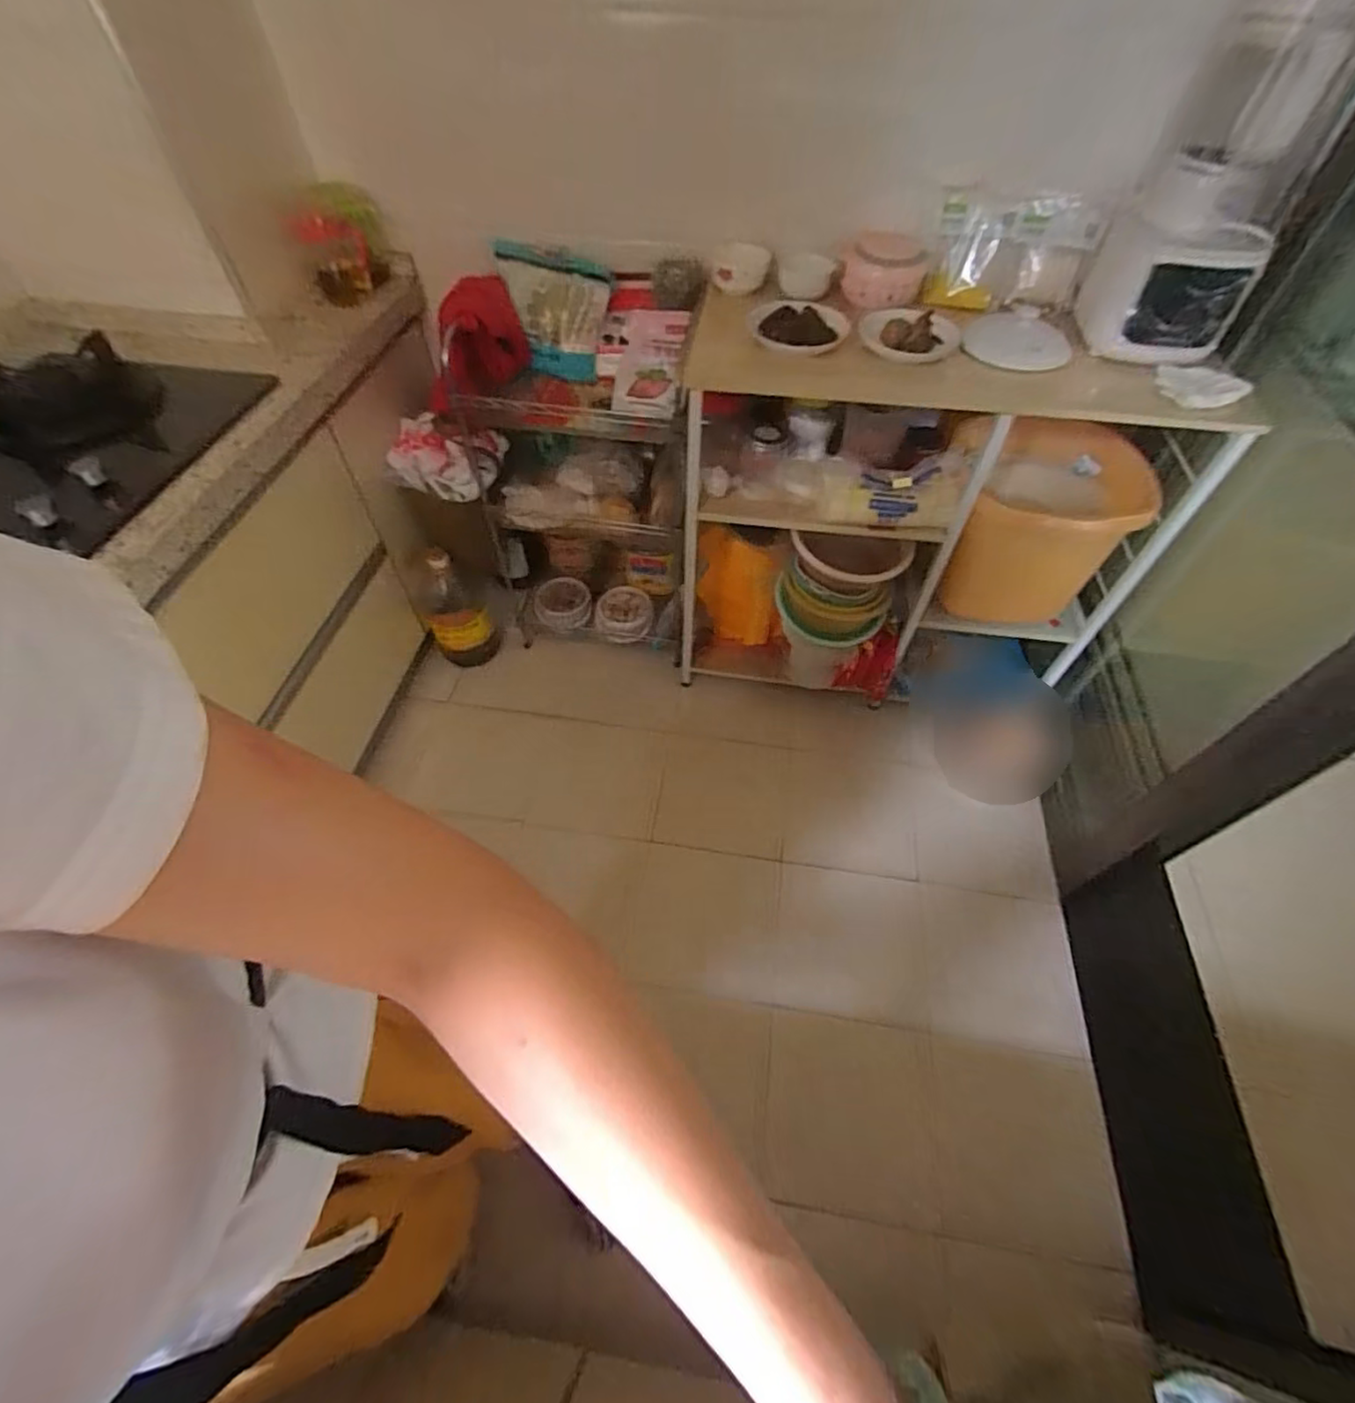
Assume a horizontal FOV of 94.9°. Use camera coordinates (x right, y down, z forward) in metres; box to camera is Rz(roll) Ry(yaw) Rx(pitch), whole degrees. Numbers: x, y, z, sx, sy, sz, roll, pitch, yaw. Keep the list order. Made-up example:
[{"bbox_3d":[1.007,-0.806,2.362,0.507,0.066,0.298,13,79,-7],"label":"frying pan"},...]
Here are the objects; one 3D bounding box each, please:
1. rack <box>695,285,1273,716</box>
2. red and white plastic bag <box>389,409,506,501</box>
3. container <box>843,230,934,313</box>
[{"bbox_3d":[0.471,-0.348,1.331,0.925,0.749,0.345,6,54,5],"label":"rack"},{"bbox_3d":[-0.493,-0.518,1.337,0.251,0.129,0.094,-5,54,-3],"label":"red and white plastic bag"},{"bbox_3d":[0.371,-0.771,1.116,0.140,0.079,0.107,31,60,21],"label":"container"}]

